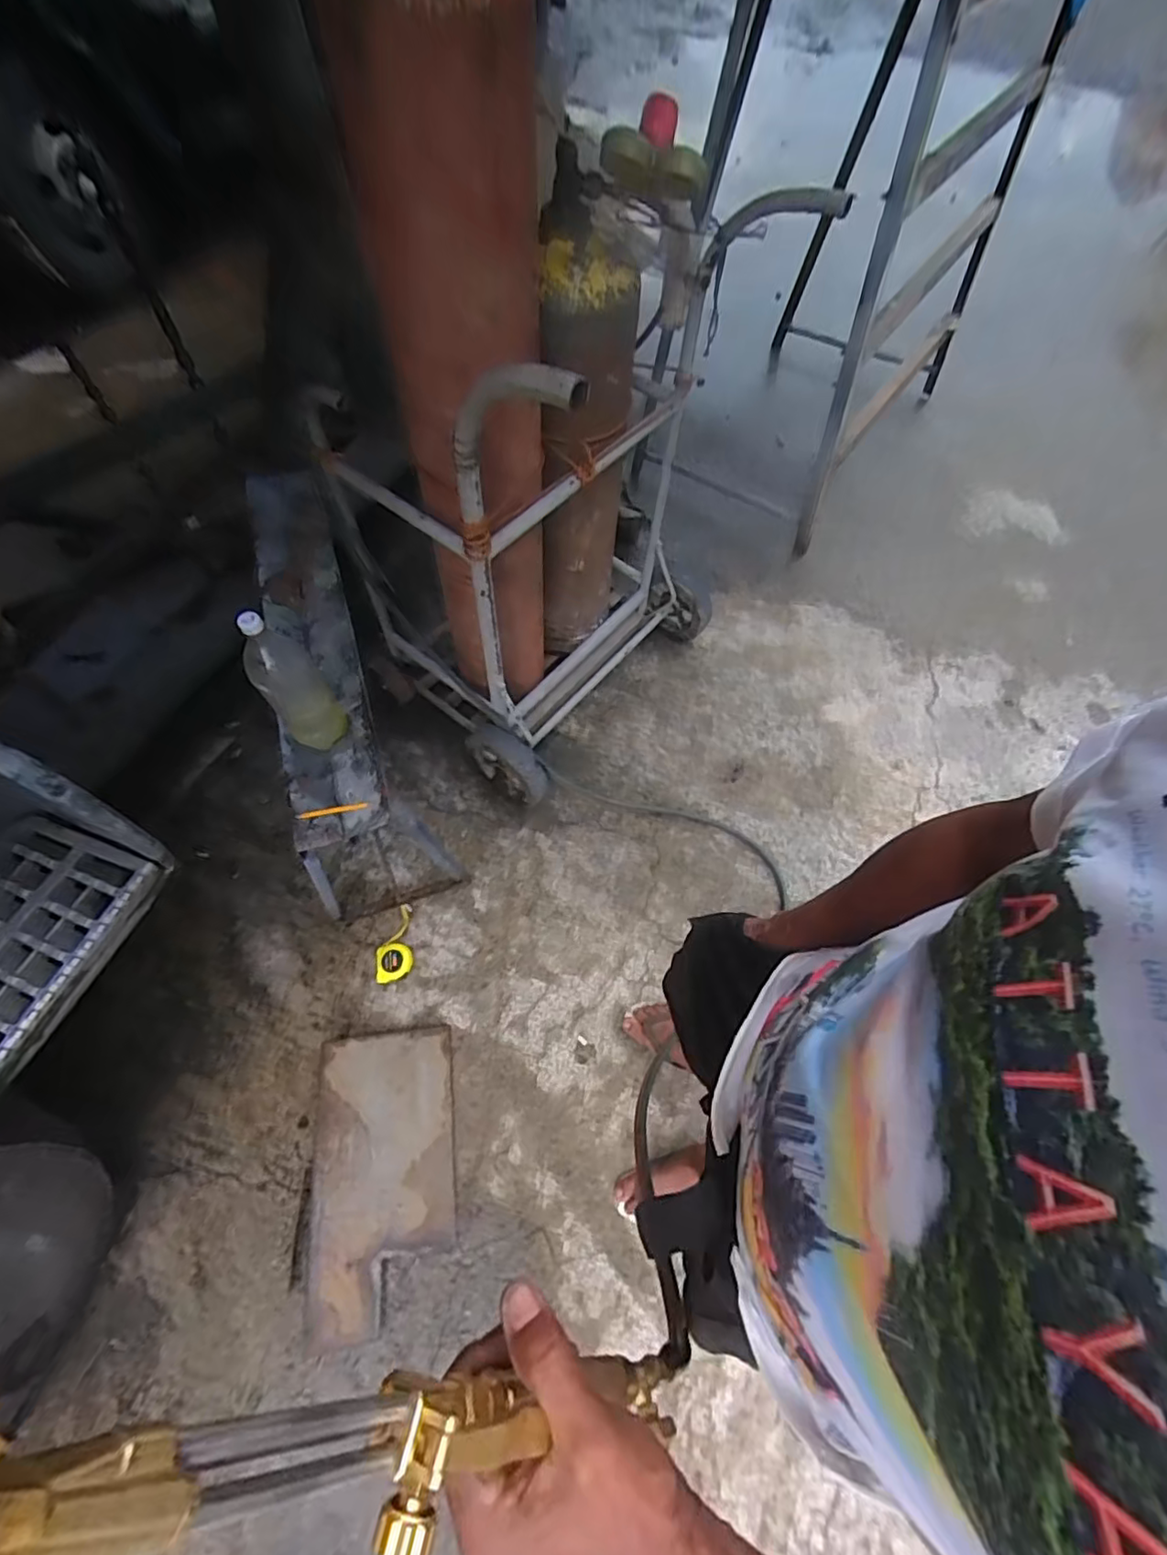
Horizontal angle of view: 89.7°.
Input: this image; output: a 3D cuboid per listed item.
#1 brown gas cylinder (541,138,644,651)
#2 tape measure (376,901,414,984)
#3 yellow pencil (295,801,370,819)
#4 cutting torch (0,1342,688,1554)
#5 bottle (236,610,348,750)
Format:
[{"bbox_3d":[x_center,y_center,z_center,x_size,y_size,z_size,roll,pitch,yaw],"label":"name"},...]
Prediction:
[{"bbox_3d":[-0.001,-0.551,1.156,0.163,0.861,0.192,2,62,-1],"label":"brown gas cylinder"},{"bbox_3d":[-0.429,0.374,1.334,0.075,0.031,0.168,-6,63,-5],"label":"tape measure"},{"bbox_3d":[-0.433,0.056,1.013,0.121,0.011,0.014,-9,63,-6],"label":"yellow pencil"},{"bbox_3d":[-0.050,0.290,0.264,0.065,0.471,0.041,11,58,38],"label":"cutting torch"},{"bbox_3d":[-0.466,-0.147,0.953,0.077,0.304,0.096,7,62,2],"label":"bottle"}]

